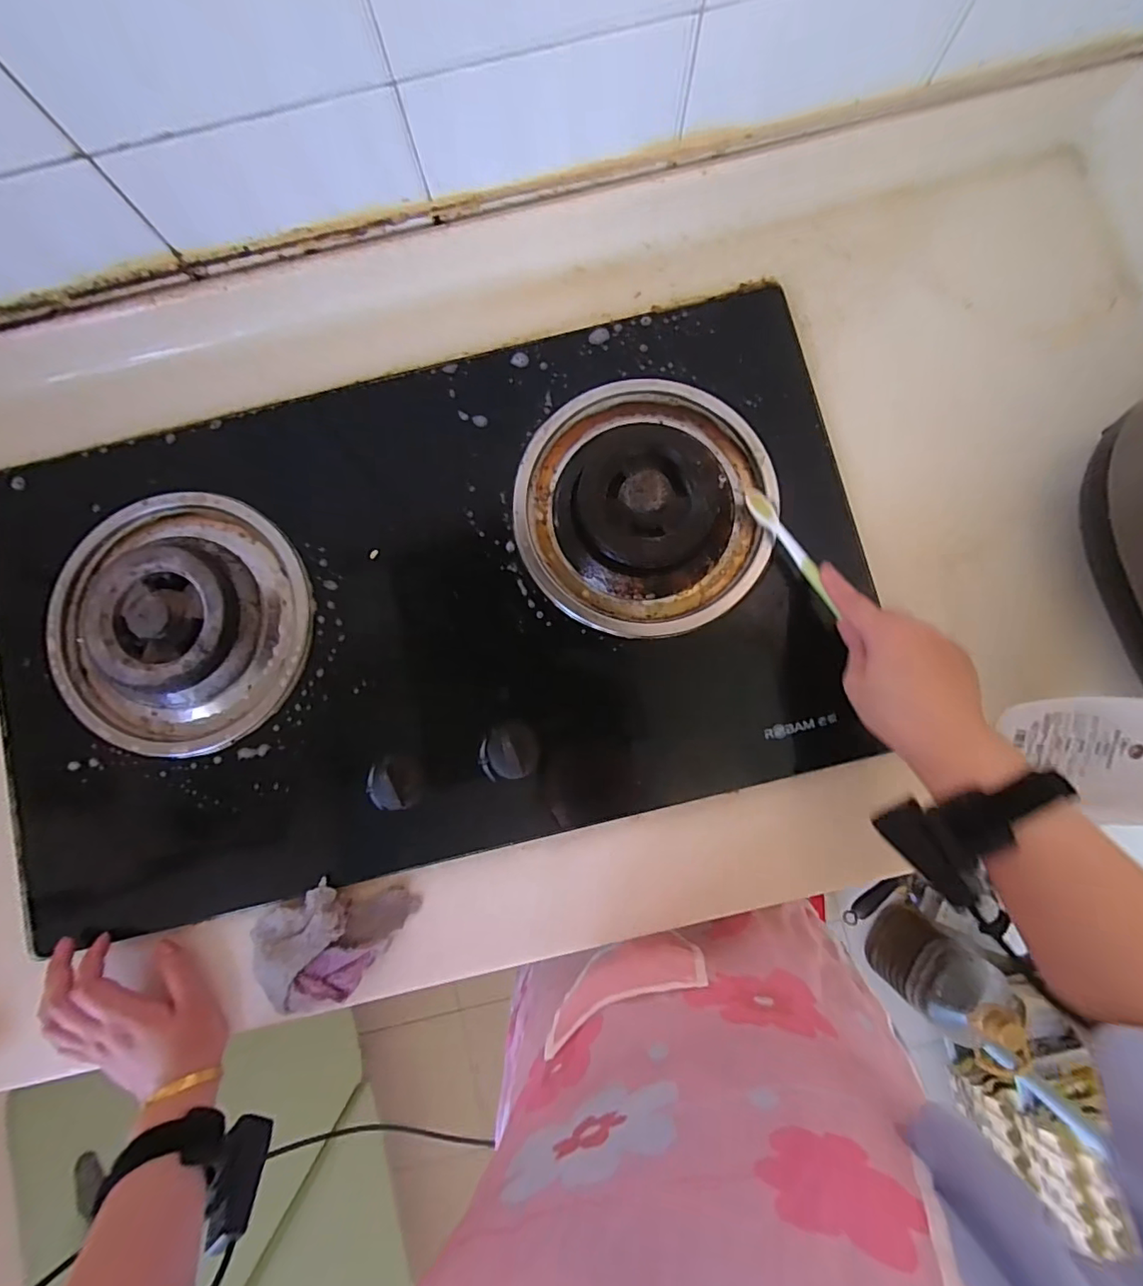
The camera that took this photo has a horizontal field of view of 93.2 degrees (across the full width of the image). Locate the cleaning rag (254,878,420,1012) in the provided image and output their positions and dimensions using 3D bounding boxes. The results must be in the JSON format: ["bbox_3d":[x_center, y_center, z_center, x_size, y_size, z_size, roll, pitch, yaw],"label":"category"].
[{"bbox_3d":[-0.188,0.233,0.427,0.120,0.034,0.082,-32,85,-1],"label":"cleaning rag"}]

